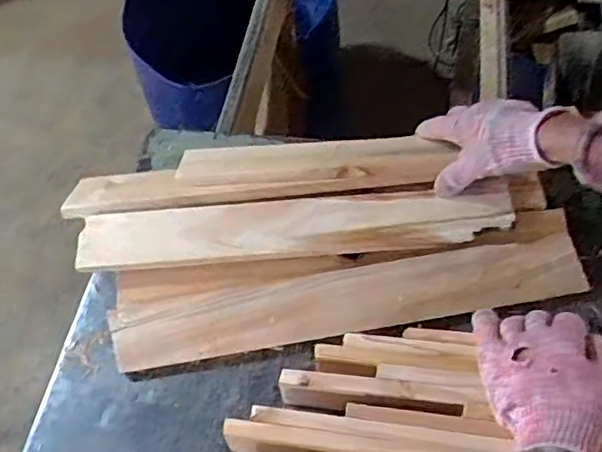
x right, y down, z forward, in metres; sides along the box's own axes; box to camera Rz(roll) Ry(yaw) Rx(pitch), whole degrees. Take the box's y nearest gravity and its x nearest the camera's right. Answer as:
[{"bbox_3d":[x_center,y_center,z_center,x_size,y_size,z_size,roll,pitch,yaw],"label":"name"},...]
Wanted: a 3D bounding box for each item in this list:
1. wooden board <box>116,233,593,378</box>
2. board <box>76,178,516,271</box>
[{"bbox_3d":[0.052,0.080,0.691,0.489,0.014,0.067,-10,80,-1],"label":"wooden board"},{"bbox_3d":[-0.004,0.000,0.713,0.467,0.020,0.071,-5,53,1],"label":"board"}]

